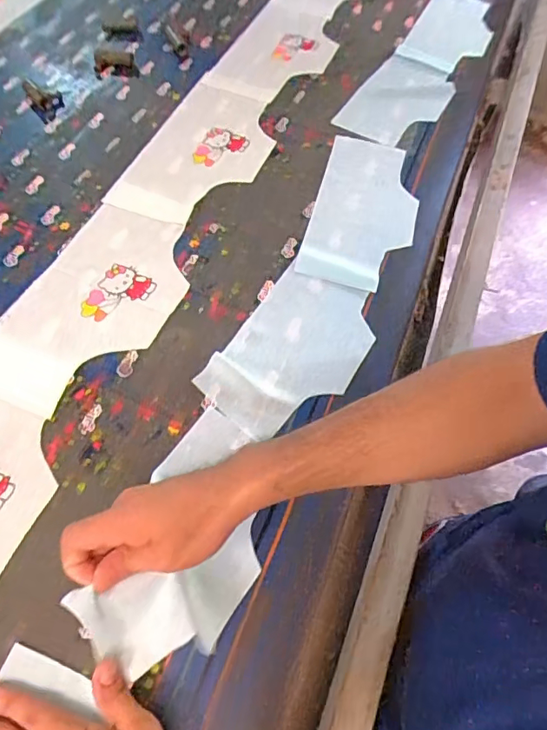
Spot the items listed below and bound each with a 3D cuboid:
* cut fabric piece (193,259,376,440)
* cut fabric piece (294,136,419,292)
[{"bbox_3d":[0.026,-0.020,0.566,0.133,0.029,0.216,30,64,16],"label":"cut fabric piece"},{"bbox_3d":[0.127,-0.217,0.685,0.137,0.011,0.281,16,57,4],"label":"cut fabric piece"}]

